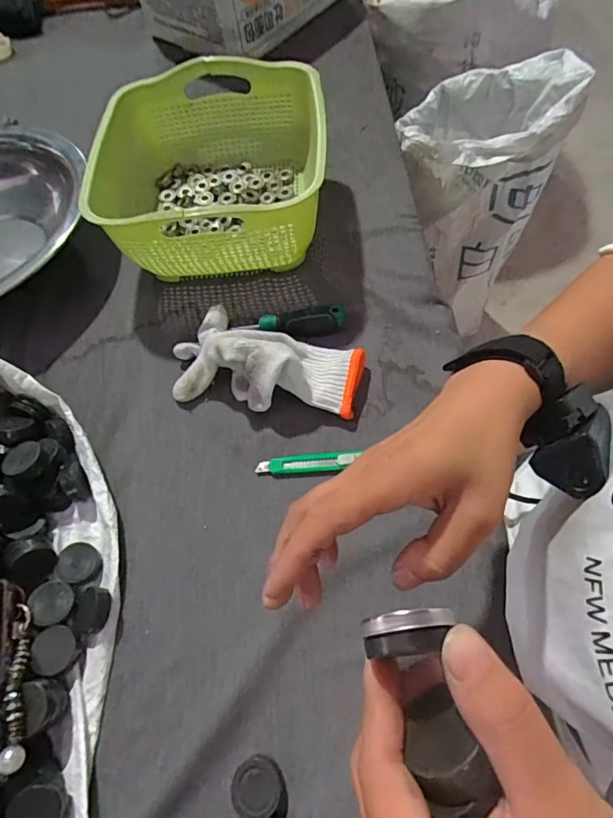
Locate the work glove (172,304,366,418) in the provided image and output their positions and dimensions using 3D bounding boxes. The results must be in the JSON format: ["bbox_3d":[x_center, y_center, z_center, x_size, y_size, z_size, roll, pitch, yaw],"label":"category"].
[{"bbox_3d":[-0.041,-0.051,0.438,0.187,0.054,0.098,10,65,11],"label":"work glove"}]

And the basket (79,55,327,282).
[{"bbox_3d":[-0.097,-0.260,0.511,0.222,0.113,0.253,-5,63,3],"label":"basket"}]

